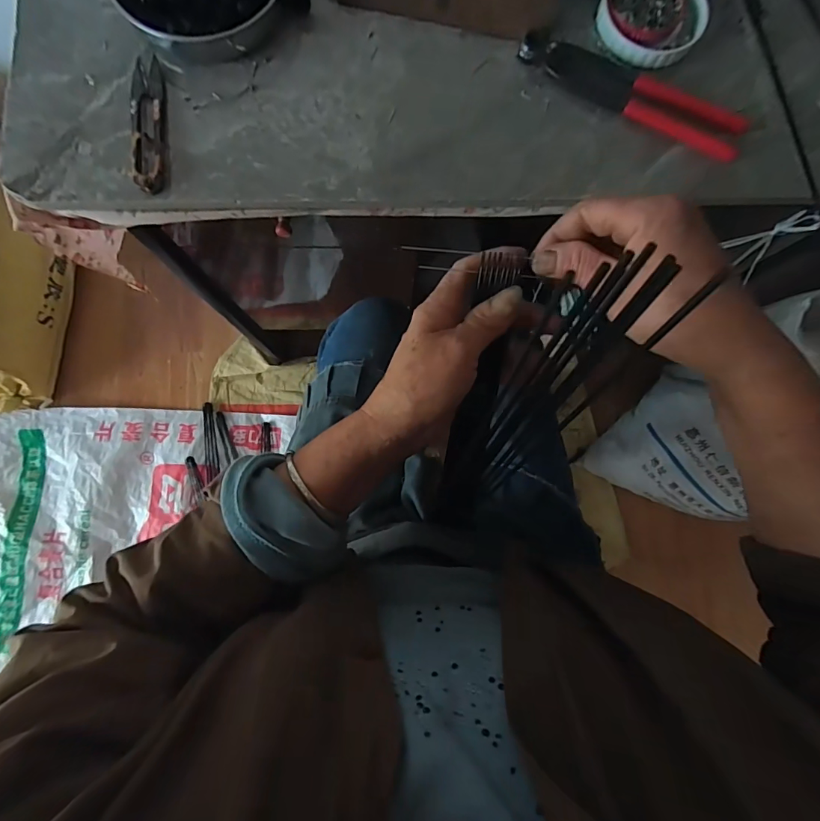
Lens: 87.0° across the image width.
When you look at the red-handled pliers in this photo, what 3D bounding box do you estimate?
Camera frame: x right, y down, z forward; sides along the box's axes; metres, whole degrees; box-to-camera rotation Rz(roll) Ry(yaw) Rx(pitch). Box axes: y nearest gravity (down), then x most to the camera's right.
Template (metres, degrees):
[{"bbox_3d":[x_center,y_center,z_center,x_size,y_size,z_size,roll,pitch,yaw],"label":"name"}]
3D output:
[{"bbox_3d":[0.188,-0.269,0.360,0.194,0.017,0.050,26,83,1],"label":"red-handled pliers"}]

